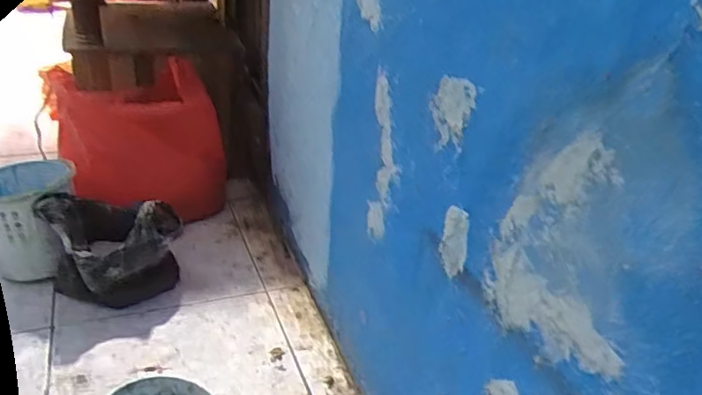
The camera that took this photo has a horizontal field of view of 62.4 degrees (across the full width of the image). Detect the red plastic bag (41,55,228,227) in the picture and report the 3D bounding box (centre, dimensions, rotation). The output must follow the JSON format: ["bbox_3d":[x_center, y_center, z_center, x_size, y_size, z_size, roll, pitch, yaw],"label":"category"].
[{"bbox_3d":[-0.498,-0.116,1.387,0.357,0.356,0.192,3,28,-2],"label":"red plastic bag"}]

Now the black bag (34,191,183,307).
[{"bbox_3d":[-0.481,0.110,1.182,0.256,0.201,0.200,-6,30,-18],"label":"black bag"}]

